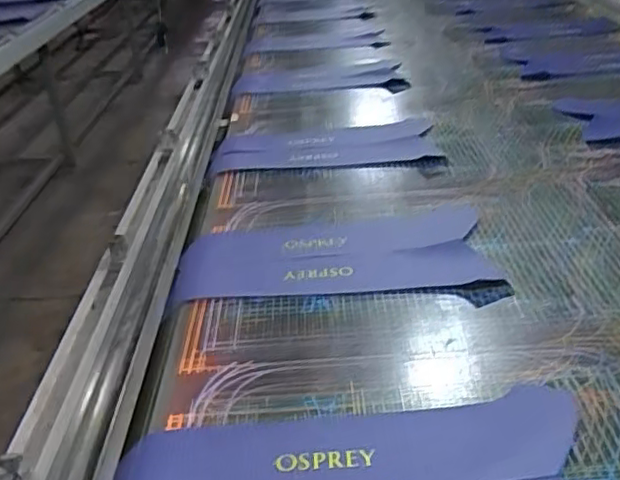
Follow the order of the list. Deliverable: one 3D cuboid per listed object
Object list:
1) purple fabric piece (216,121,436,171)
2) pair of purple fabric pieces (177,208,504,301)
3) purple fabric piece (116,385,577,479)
[{"bbox_3d":[0.024,-0.200,1.305,0.448,0.021,0.219,-3,31,3],"label":"purple fabric piece"},{"bbox_3d":[0.027,0.020,0.919,0.442,0.009,0.208,-4,31,1],"label":"pair of purple fabric pieces"},{"bbox_3d":[0.039,0.204,0.603,0.438,0.010,0.107,-7,29,-3],"label":"purple fabric piece"}]

